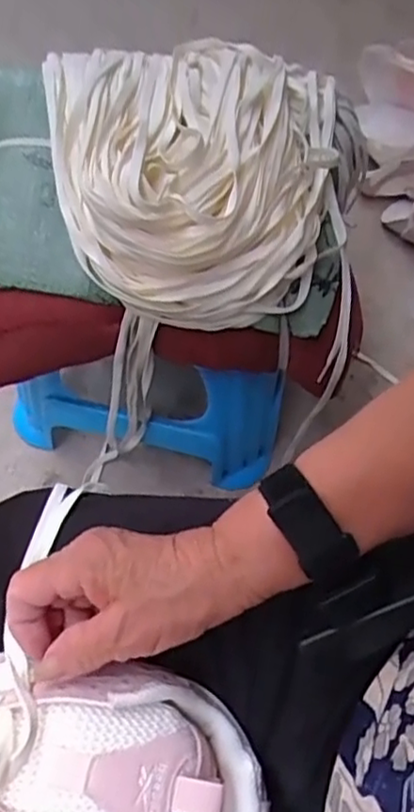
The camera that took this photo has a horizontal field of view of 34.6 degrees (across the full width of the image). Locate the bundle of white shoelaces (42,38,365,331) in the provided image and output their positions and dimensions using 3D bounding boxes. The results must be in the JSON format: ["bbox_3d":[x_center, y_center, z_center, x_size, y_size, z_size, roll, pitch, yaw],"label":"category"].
[{"bbox_3d":[-0.004,-0.211,0.556,0.285,0.073,0.294,10,62,-4],"label":"bundle of white shoelaces"}]

